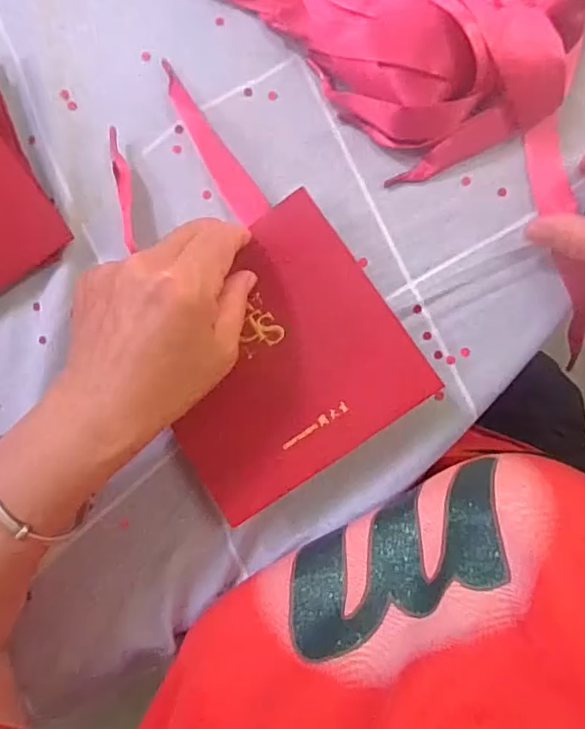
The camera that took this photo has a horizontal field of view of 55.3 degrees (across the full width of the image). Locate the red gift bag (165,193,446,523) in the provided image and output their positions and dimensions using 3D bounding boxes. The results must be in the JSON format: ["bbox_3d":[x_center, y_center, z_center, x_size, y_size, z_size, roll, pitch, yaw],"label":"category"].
[{"bbox_3d":[-0.011,-0.004,0.313,0.136,0.014,0.132,-34,87,4],"label":"red gift bag"}]

